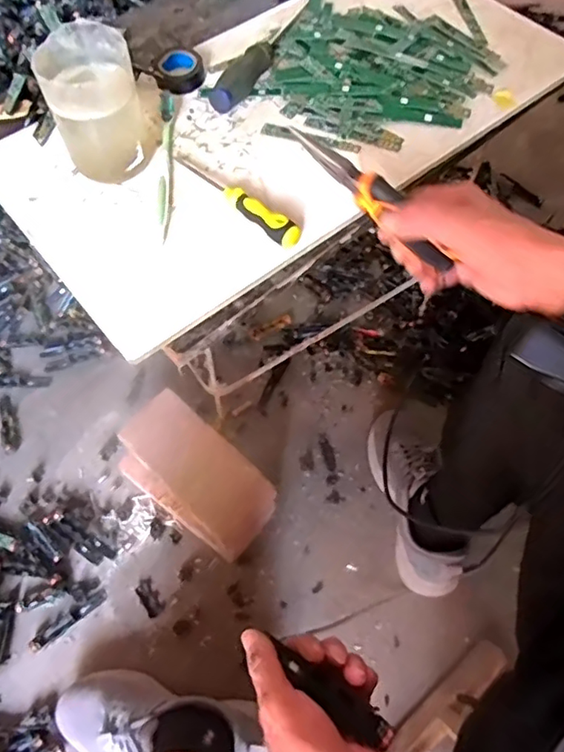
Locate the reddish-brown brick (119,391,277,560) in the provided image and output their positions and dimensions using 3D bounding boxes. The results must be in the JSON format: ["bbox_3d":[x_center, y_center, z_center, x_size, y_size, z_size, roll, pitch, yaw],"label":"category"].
[{"bbox_3d":[-0.126,0.152,0.838,0.241,0.102,0.125,36,66,18],"label":"reddish-brown brick"}]

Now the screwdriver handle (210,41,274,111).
[{"bbox_3d":[-0.039,-0.314,0.579,0.026,0.028,0.106,23,63,12],"label":"screwdriver handle"}]

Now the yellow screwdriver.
[{"bbox_3d":[-0.046,-0.168,0.515,0.161,0.018,0.018,41,68,20],"label":"yellow screwdriver"}]

